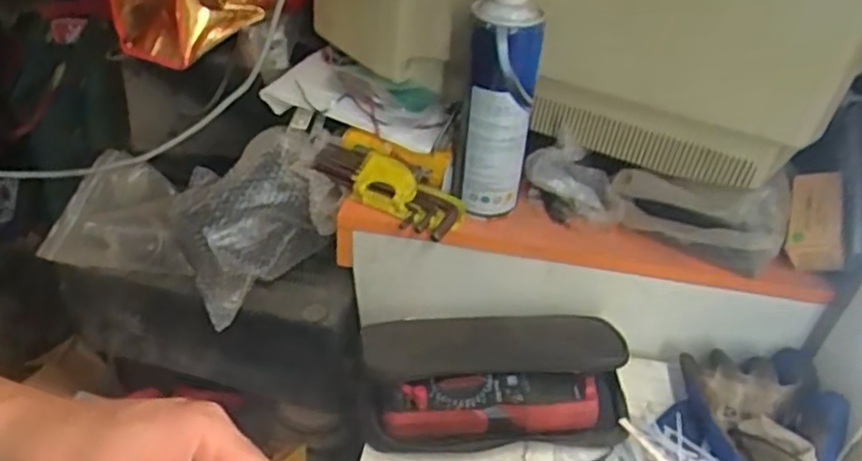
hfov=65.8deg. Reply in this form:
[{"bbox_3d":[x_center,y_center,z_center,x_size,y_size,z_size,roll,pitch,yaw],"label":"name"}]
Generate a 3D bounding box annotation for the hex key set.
[{"bbox_3d":[-0.042,-0.048,0.669,0.166,0.034,0.058,26,44,25],"label":"hex key set"}]

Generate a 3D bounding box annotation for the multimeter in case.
[{"bbox_3d":[0.053,0.128,0.605,0.225,0.071,0.127,1,39,-4],"label":"multimeter in case"}]

